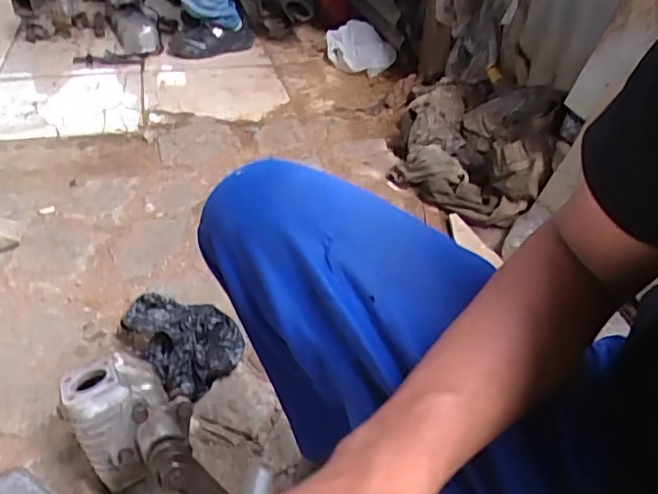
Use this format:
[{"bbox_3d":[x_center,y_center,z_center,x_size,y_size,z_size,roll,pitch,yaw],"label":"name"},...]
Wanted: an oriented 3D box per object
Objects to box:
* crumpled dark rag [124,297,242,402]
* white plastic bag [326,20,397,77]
[{"bbox_3d":[-0.215,0.132,0.866,0.129,0.065,0.191,-24,45,-31],"label":"crumpled dark rag"},{"bbox_3d":[0.100,-0.615,1.837,0.219,0.107,0.183,5,38,2],"label":"white plastic bag"}]

